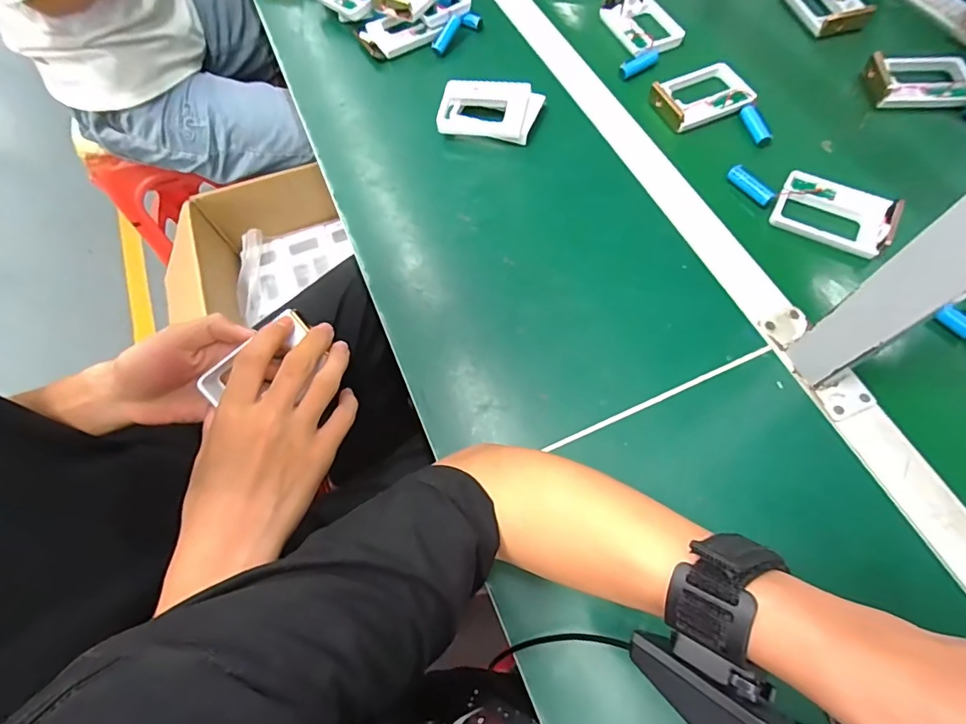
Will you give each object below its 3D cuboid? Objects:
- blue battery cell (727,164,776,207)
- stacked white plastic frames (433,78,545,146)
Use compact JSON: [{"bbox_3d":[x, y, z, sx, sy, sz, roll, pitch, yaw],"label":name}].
[{"bbox_3d":[0.269,-0.177,0.476,0.017,0.012,0.052,-38,69,-13],"label":"blue battery cell"},{"bbox_3d":[0.006,-0.274,0.526,0.106,0.032,0.067,11,65,13],"label":"stacked white plastic frames"}]

